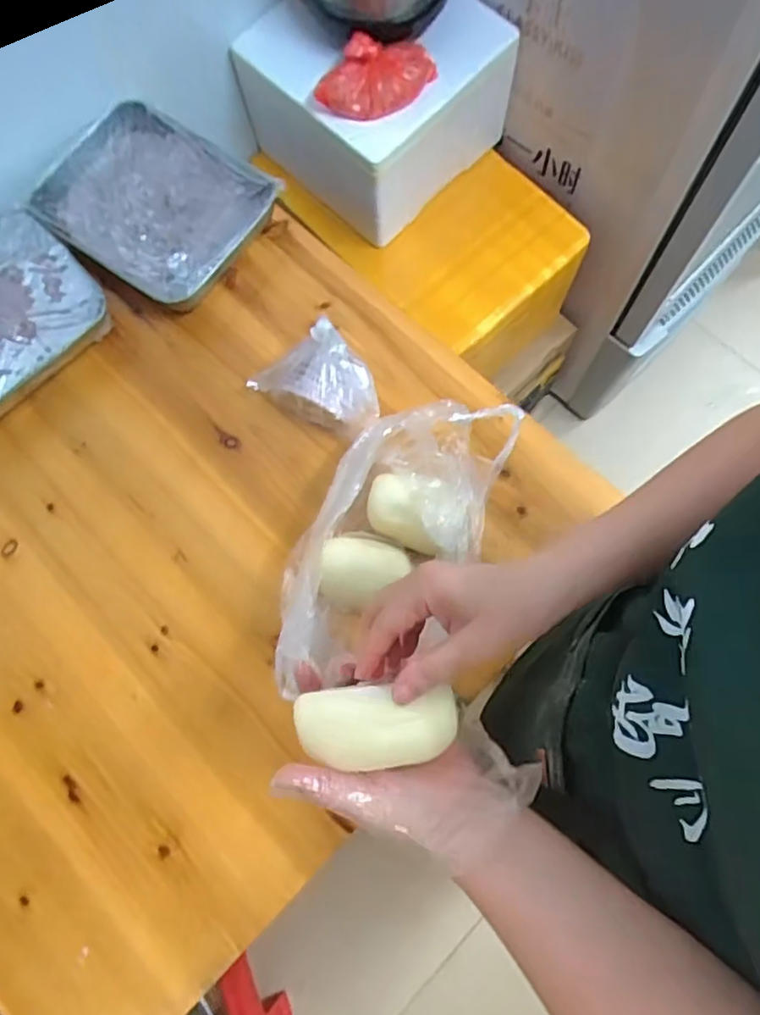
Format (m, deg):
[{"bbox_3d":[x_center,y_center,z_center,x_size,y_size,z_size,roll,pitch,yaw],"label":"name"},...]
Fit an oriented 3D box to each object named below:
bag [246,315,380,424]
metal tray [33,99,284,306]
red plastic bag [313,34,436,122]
[{"bbox_3d":[-0.065,-0.140,0.622,0.139,0.116,0.066,23,78,8],"label":"bag"},{"bbox_3d":[-0.261,-0.345,0.706,0.244,0.058,0.192,32,77,8],"label":"metal tray"},{"bbox_3d":[-0.005,-0.504,0.699,0.146,0.057,0.071,-6,75,-1],"label":"red plastic bag"}]

